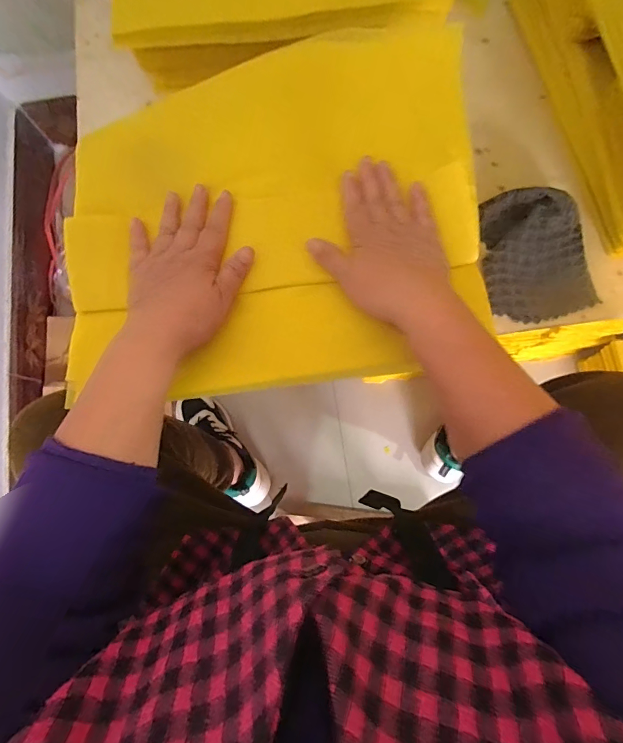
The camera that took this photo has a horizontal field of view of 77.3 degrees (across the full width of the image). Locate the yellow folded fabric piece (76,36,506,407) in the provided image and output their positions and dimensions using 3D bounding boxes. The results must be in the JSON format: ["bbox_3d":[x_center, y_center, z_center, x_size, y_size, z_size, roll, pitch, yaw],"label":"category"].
[{"bbox_3d":[-0.035,-0.149,0.362,0.368,0.033,0.326,-7,78,0],"label":"yellow folded fabric piece"}]

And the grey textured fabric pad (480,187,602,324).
[{"bbox_3d":[0.237,-0.125,0.409,0.102,0.028,0.136,-4,78,1],"label":"grey textured fabric pad"}]

